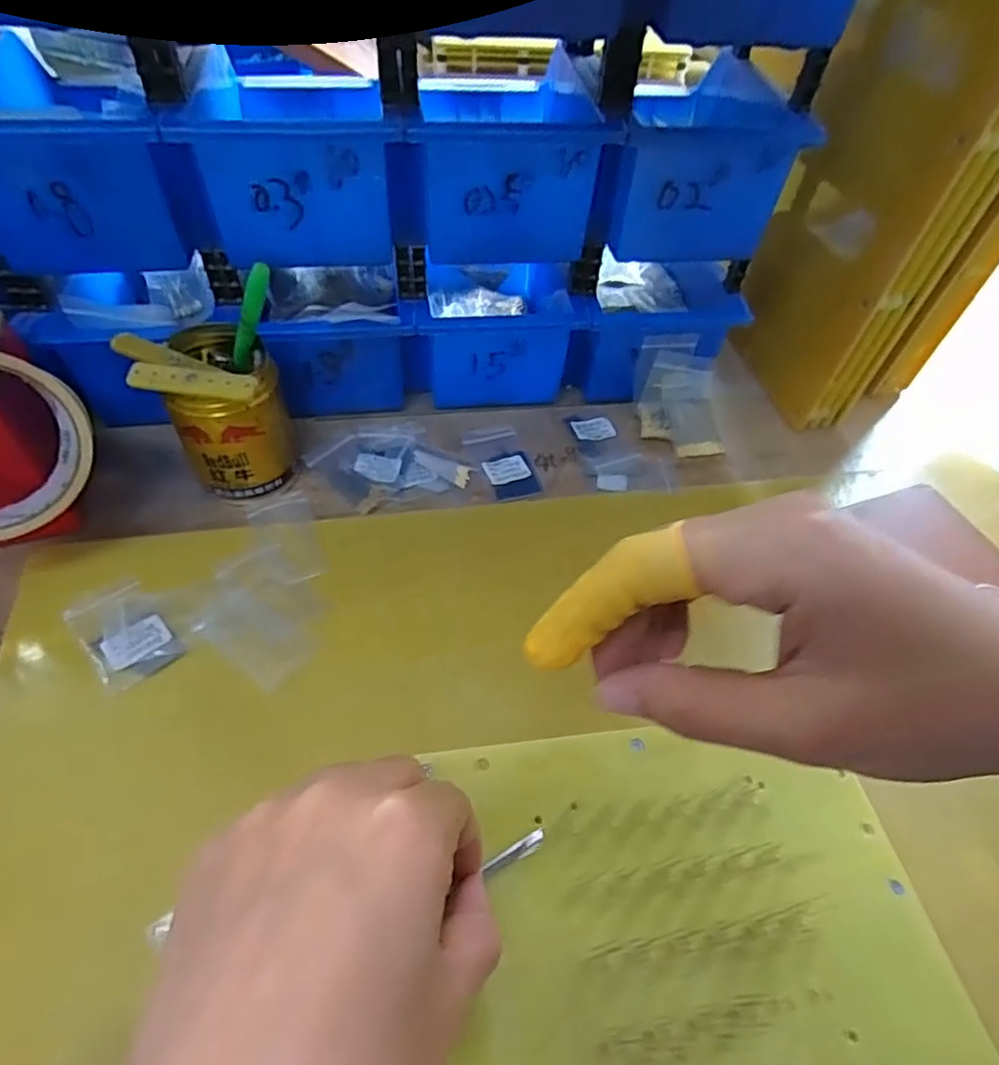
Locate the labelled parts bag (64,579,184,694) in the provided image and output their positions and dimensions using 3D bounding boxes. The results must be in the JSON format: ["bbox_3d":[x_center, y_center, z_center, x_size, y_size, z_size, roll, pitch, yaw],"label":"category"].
[{"bbox_3d":[-0.197,0.052,0.333,0.038,0.009,0.062,-34,62,-26],"label":"labelled parts bag"}]

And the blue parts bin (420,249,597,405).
[{"bbox_3d":[-0.007,-0.171,0.484,0.113,0.075,0.152,-4,53,-8],"label":"blue parts bin"}]

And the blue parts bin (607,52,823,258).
[{"bbox_3d":[0.112,-0.253,0.413,0.107,0.080,0.164,-3,53,-7],"label":"blue parts bin"}]

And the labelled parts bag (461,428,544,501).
[{"bbox_3d":[0.002,-0.049,0.438,0.039,0.004,0.064,-15,55,-15],"label":"labelled parts bag"}]

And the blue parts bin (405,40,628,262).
[{"bbox_3d":[0.000,-0.244,0.397,0.108,0.071,0.166,0,53,-5],"label":"blue parts bin"}]

